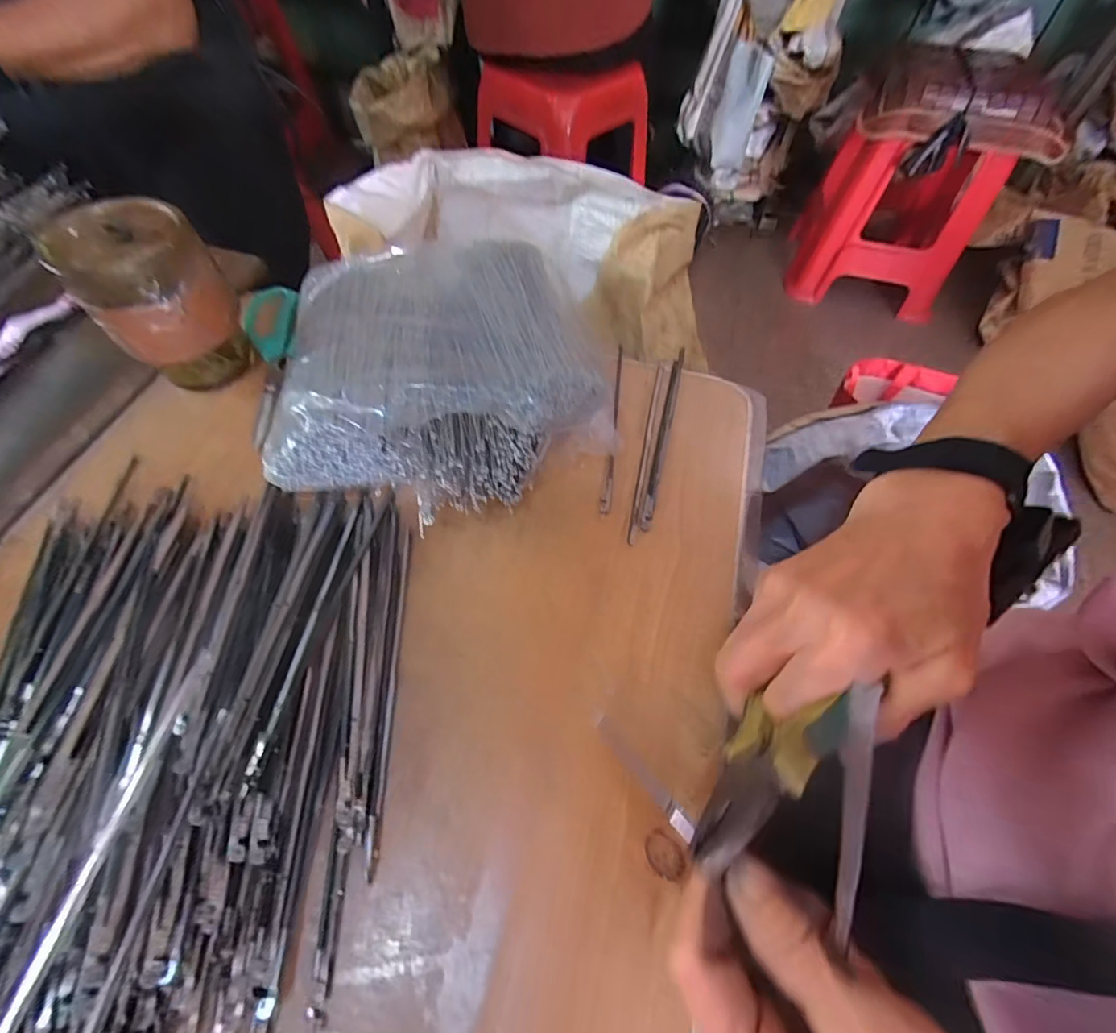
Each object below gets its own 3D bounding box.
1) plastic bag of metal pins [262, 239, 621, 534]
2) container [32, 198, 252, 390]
[{"bbox_3d":[-0.084,-0.105,0.351,0.221,0.064,0.221,-11,61,-9],"label":"plastic bag of metal pins"},{"bbox_3d":[-0.279,-0.150,0.350,0.082,0.114,0.082,-27,64,-18],"label":"container"}]

